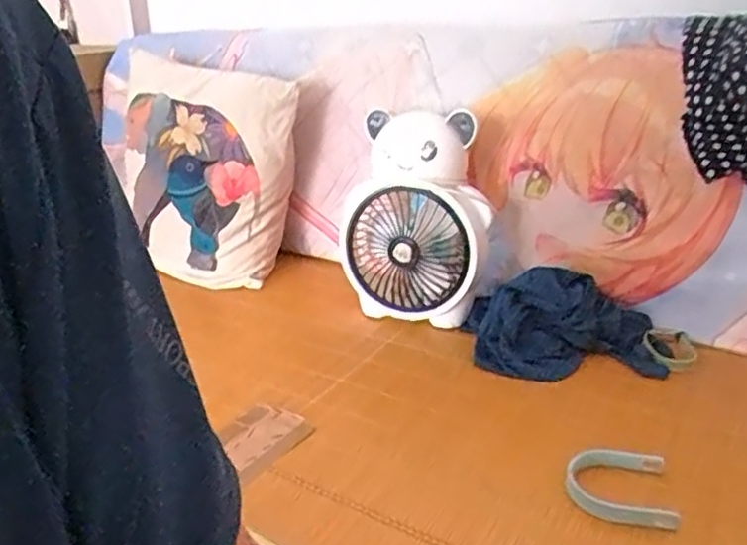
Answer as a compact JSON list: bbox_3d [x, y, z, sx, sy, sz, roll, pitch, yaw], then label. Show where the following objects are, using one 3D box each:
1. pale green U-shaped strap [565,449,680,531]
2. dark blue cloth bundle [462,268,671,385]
[{"bbox_3d":[0.244,0.207,0.655,0.099,0.023,0.089,6,22,20],"label":"pale green U-shaped strap"},{"bbox_3d":[0.270,0.068,0.947,0.275,0.088,0.180,3,22,13],"label":"dark blue cloth bundle"}]

